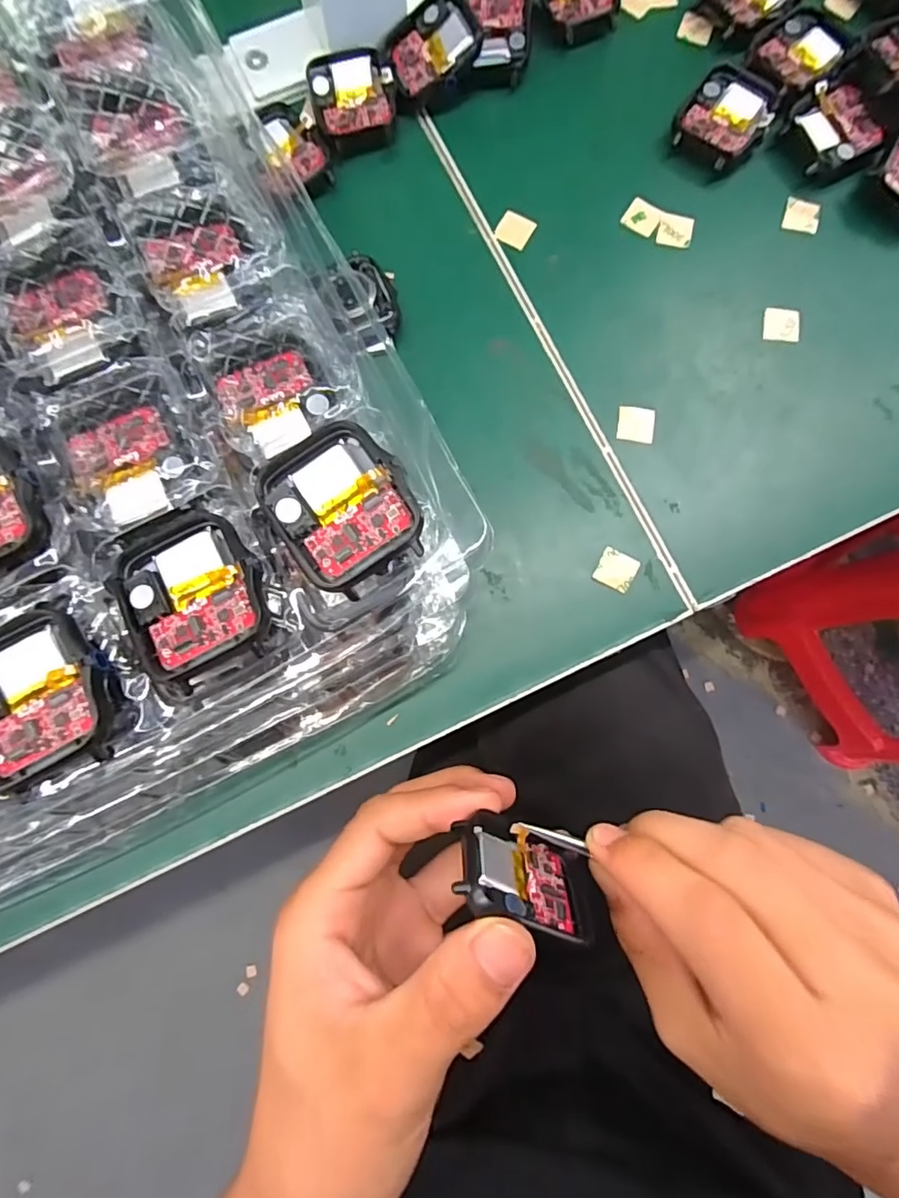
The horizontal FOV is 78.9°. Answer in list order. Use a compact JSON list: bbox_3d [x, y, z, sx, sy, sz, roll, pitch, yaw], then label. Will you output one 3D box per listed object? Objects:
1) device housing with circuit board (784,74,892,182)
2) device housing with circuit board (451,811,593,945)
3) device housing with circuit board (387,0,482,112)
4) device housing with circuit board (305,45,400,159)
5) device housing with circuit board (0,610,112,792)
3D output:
[{"bbox_3d":[0.178,-0.213,0.248,0.043,0.010,0.040,-29,82,-4],"label":"device housing with circuit board"},{"bbox_3d":[0.026,0.087,0.175,0.050,0.035,0.007,25,115,-17],"label":"device housing with circuit board"},{"bbox_3d":[-0.007,-0.255,0.255,0.041,0.013,0.038,-21,85,17],"label":"device housing with circuit board"},{"bbox_3d":[-0.044,-0.232,0.255,0.036,0.010,0.048,-17,81,-2],"label":"device housing with circuit board"},{"bbox_3d":[-0.116,0.026,0.149,0.039,0.005,0.045,-24,82,-3],"label":"device housing with circuit board"}]

